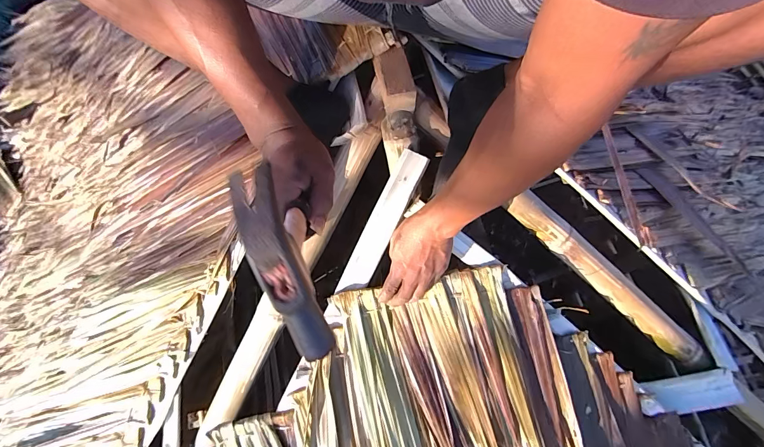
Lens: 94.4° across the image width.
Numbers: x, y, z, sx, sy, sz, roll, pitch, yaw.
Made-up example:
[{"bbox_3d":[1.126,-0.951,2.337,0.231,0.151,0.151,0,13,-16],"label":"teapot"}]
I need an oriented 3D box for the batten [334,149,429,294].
[{"bbox_3d":[0.000,0.002,0.536,0.043,0.017,0.231,29,98,12],"label":"batten"}]

